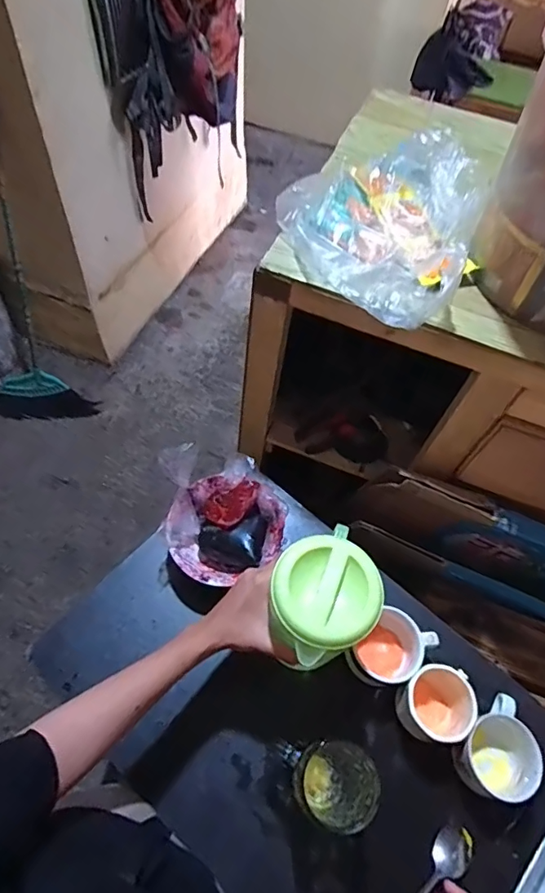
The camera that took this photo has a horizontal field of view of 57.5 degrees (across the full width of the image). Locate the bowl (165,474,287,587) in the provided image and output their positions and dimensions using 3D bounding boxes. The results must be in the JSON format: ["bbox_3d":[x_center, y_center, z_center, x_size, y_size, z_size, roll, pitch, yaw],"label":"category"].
[{"bbox_3d":[-0.064,0.112,0.668,0.141,0.062,0.144,2,58,-3],"label":"bowl"}]

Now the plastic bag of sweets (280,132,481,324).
[{"bbox_3d":[0.143,-0.270,0.578,0.231,0.074,0.235,40,64,19],"label":"plastic bag of sweets"}]

